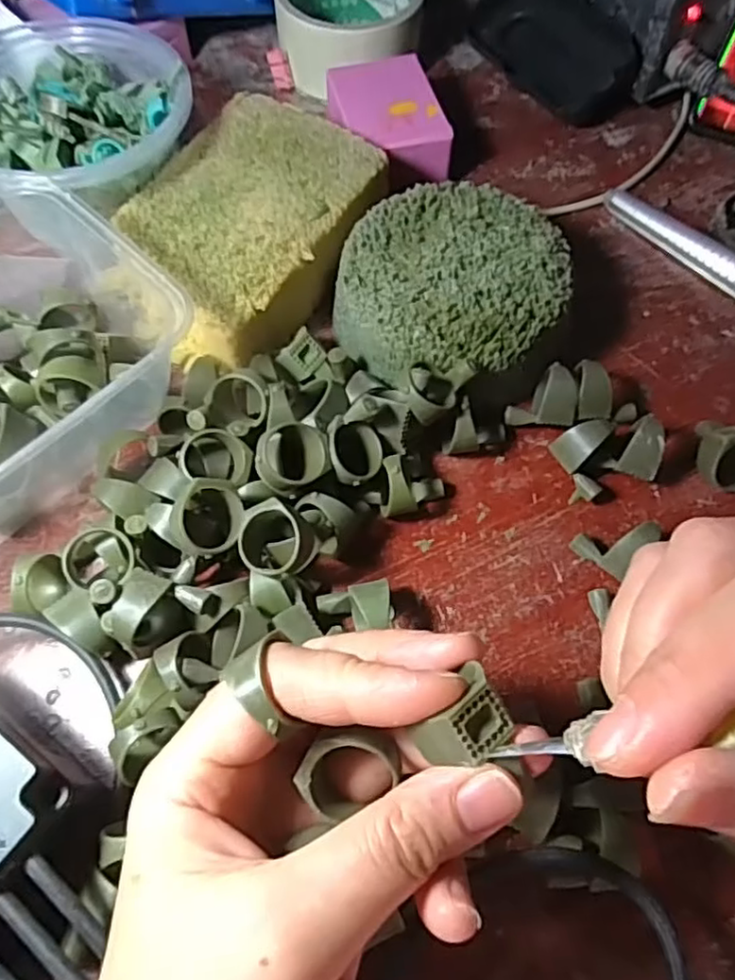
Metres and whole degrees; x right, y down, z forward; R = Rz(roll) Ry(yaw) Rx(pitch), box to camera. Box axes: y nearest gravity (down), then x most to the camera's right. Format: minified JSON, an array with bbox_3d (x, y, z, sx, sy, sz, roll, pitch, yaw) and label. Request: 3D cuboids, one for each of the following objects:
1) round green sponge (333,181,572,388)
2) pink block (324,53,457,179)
[{"bbox_3d":[0.037,-0.089,0.300,0.097,0.044,0.095,0,64,0],"label":"round green sponge"},{"bbox_3d":[0.010,-0.199,0.361,0.055,0.034,0.079,-13,65,-6],"label":"pink block"}]

